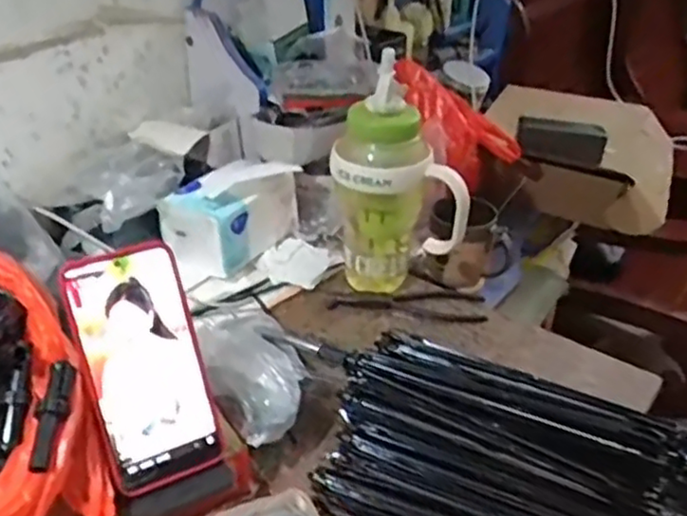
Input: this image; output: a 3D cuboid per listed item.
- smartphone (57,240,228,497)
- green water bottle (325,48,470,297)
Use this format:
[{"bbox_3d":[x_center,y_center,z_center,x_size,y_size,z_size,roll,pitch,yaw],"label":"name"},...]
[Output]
[{"bbox_3d":[-0.135,0.075,0.473,0.077,0.163,0.008,-18,7,-25],"label":"smartphone"},{"bbox_3d":[0.057,-0.066,0.722,0.133,0.246,0.077,-2,32,-2],"label":"green water bottle"}]

